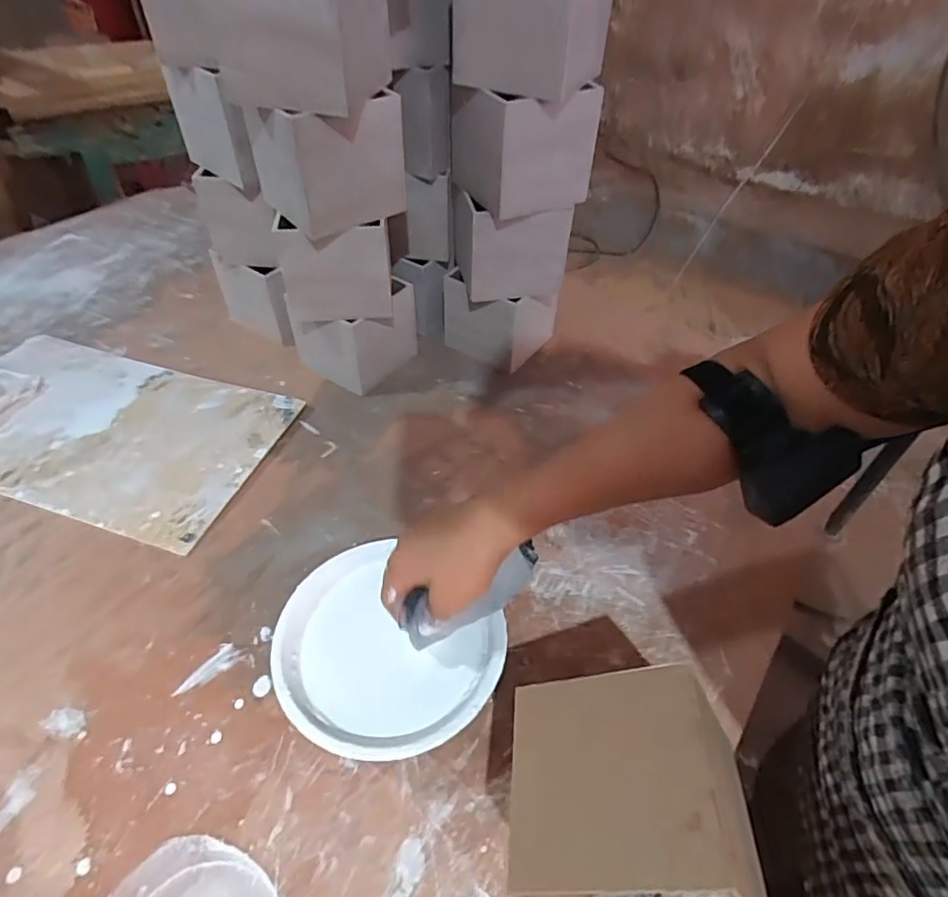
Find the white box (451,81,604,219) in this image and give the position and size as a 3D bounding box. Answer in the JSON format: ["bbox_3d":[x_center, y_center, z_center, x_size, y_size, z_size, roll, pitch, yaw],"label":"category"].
[{"bbox_3d":[0.050,-0.308,0.570,0.120,0.103,0.094,-18,49,-19],"label":"white box"}]

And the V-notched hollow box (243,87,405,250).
[{"bbox_3d":[-0.145,-0.293,0.558,0.123,0.103,0.123,-27,52,-25],"label":"V-notched hollow box"}]

